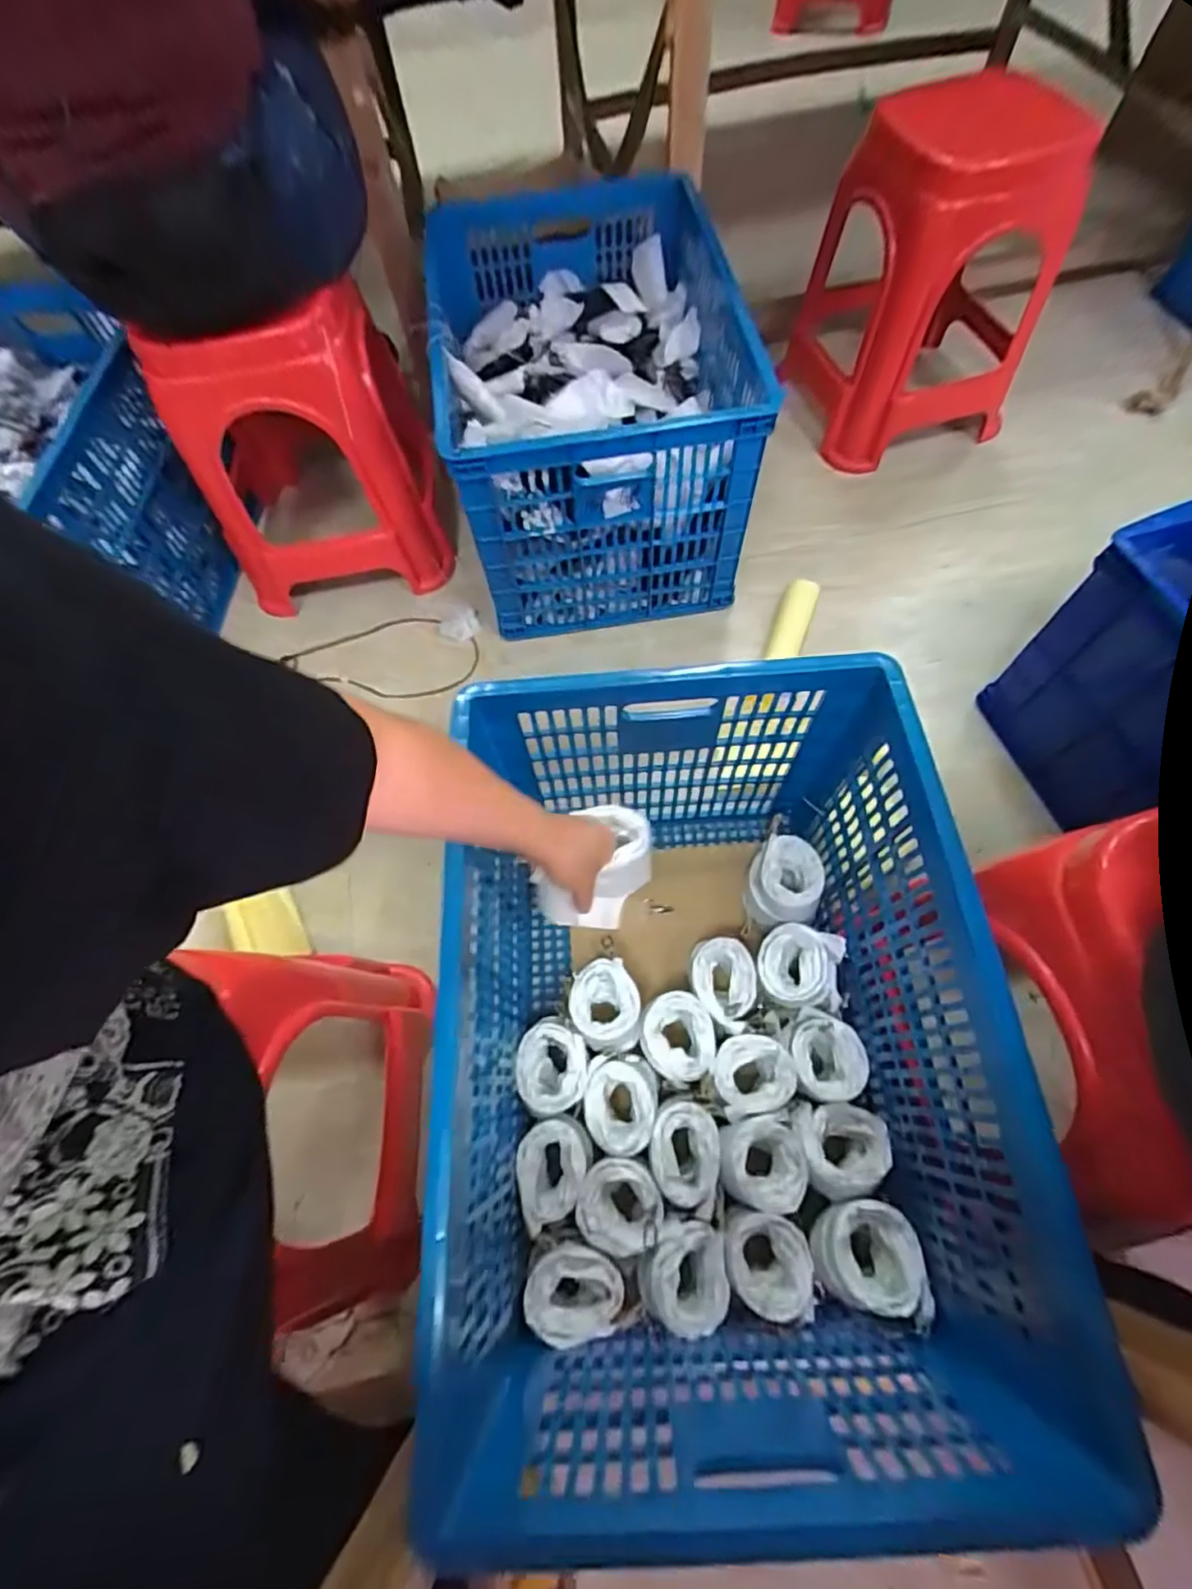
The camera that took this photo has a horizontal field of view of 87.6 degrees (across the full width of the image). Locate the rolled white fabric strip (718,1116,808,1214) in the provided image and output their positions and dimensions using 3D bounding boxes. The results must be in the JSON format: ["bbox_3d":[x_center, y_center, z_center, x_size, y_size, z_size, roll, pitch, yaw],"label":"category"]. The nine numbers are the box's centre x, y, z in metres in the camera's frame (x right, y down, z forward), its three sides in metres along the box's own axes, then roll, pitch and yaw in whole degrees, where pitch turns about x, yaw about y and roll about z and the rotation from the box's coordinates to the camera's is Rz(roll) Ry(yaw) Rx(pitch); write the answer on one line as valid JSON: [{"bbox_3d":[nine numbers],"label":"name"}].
[{"bbox_3d":[0.197,0.441,0.748,0.101,0.077,0.097,1,65,4],"label":"rolled white fabric strip"}]

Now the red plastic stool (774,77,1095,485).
[{"bbox_3d":[0.608,-0.935,1.179,0.378,0.463,0.318,-22,66,-7],"label":"red plastic stool"}]

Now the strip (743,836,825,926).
[{"bbox_3d":[0.263,0.124,0.862,0.105,0.103,0.110,31,70,16],"label":"strip"}]

